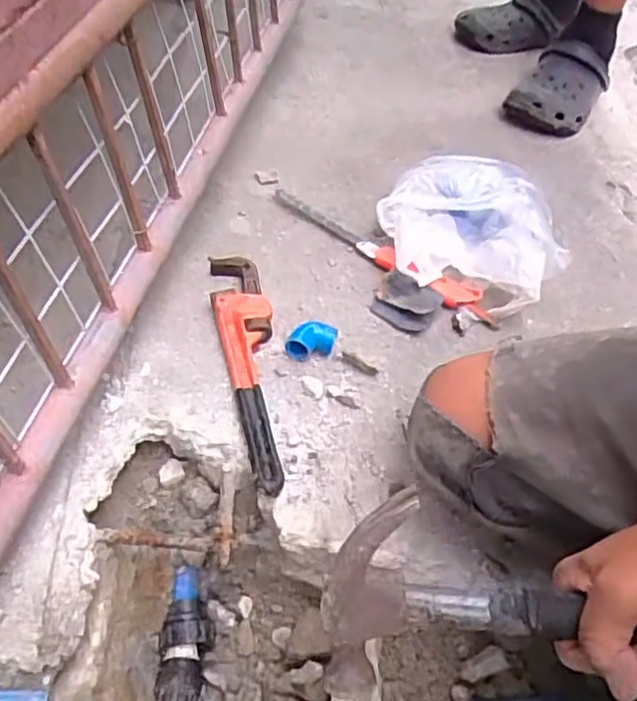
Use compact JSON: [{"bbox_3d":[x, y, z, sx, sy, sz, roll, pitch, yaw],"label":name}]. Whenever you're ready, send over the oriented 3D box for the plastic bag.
[{"bbox_3d":[0.173,-0.133,0.752,0.195,0.073,0.190,-10,50,-4],"label":"plastic bag"}]

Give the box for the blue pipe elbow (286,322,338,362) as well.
[{"bbox_3d":[-0.007,-0.009,0.654,0.050,0.028,0.026,-6,50,-1],"label":"blue pipe elbow"}]

